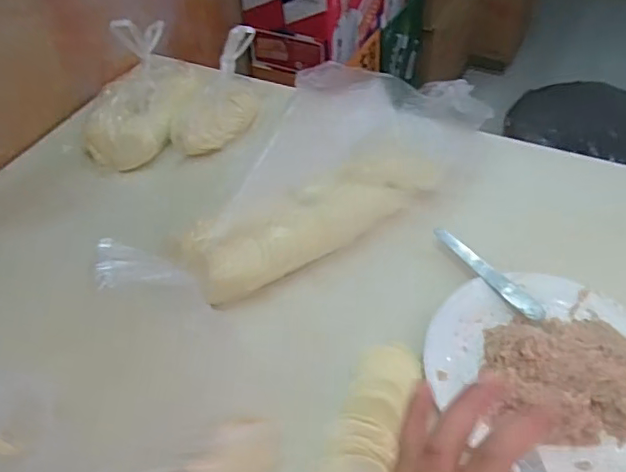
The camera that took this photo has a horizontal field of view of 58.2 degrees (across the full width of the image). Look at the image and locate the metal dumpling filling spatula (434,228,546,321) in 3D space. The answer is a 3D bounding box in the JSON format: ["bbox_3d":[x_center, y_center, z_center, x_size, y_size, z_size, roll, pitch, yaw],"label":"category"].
[{"bbox_3d":[0.193,0.042,0.624,0.024,0.006,0.146,-31,53,-21],"label":"metal dumpling filling spatula"}]

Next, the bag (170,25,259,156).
[{"bbox_3d":[-0.148,-0.213,0.827,0.087,0.124,0.161,12,50,15],"label":"bag"}]

